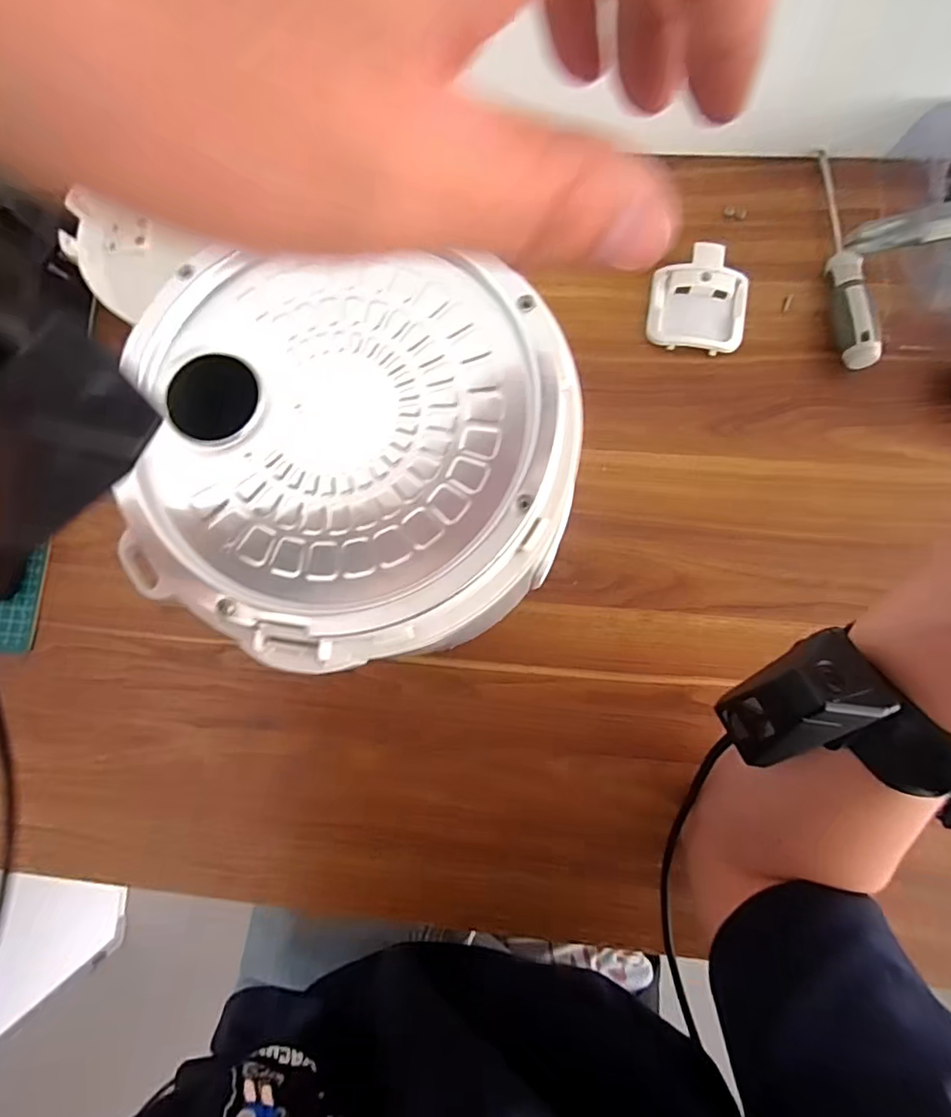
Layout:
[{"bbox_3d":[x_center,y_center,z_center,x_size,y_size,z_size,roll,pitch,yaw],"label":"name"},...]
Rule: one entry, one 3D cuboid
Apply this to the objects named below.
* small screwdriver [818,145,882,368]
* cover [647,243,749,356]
[{"bbox_3d":[0.280,-0.232,0.414,0.023,0.029,0.184,0,81,3],"label":"small screwdriver"},{"bbox_3d":[0.173,-0.200,0.421,0.071,0.018,0.077,8,82,5],"label":"cover"}]

